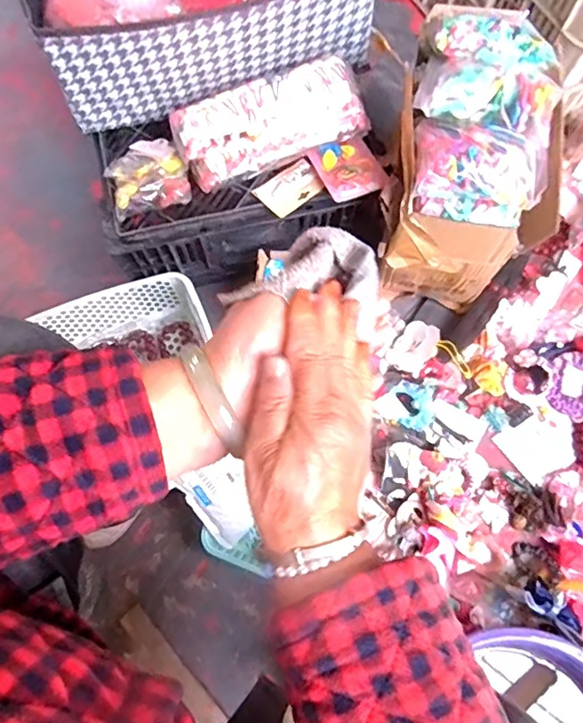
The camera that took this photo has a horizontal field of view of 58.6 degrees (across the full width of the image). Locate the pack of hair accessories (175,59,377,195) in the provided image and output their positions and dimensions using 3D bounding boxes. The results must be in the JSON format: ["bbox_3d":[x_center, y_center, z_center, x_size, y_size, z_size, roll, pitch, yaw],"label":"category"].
[{"bbox_3d":[-0.027,-0.297,0.648,0.231,0.065,0.095,-24,76,-6],"label":"pack of hair accessories"}]

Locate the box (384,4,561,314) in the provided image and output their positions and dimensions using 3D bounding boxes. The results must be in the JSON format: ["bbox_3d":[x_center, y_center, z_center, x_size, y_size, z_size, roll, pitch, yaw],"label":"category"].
[{"bbox_3d":[0.214,-0.229,0.680,0.177,0.279,0.230,10,75,3],"label":"box"}]

